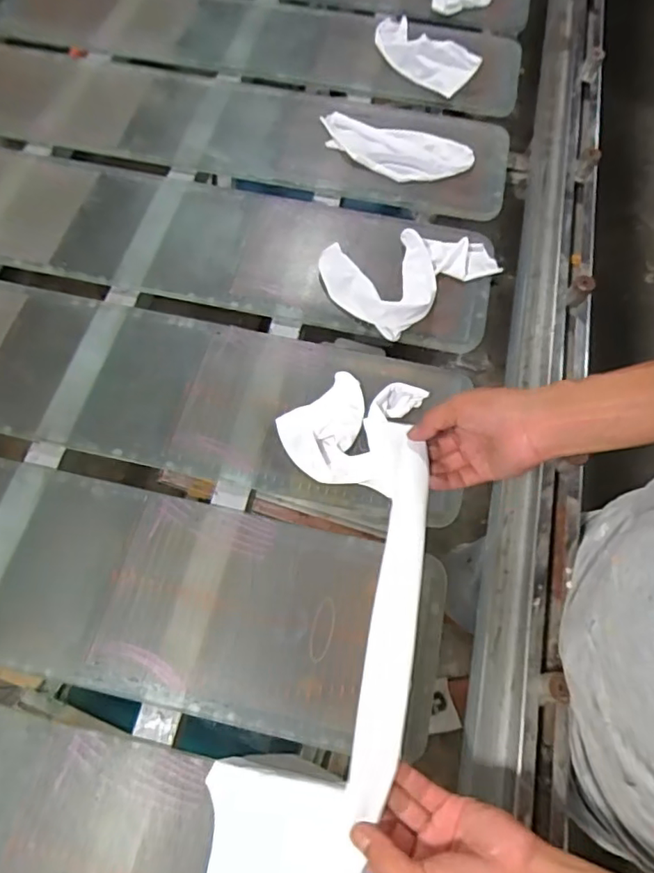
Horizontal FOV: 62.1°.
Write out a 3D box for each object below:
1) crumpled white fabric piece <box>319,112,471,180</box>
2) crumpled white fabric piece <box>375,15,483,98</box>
[{"bbox_3d":[0.101,-0.428,0.818,0.225,0.024,0.094,14,67,5],"label":"crumpled white fabric piece"},{"bbox_3d":[0.157,-0.639,0.906,0.190,0.044,0.109,31,69,12],"label":"crumpled white fabric piece"}]

